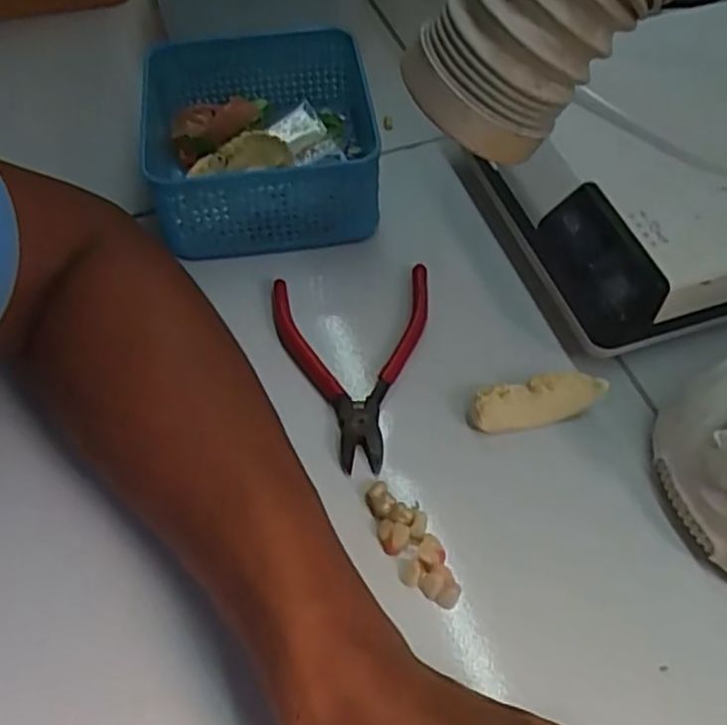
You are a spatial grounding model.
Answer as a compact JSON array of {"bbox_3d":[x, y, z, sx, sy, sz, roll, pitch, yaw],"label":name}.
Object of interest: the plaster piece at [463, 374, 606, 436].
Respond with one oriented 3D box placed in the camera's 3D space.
[{"bbox_3d":[0.085,0.020,0.350,0.066,0.016,0.019,-12,58,-5],"label":"plaster piece"}]

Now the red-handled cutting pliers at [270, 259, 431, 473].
[{"bbox_3d":[0.000,0.002,0.367,0.085,0.014,0.112,-8,57,-3],"label":"red-handled cutting pliers"}]

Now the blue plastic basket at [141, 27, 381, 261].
[{"bbox_3d":[-0.062,-0.134,0.425,0.131,0.060,0.131,-6,57,-3],"label":"blue plastic basket"}]

